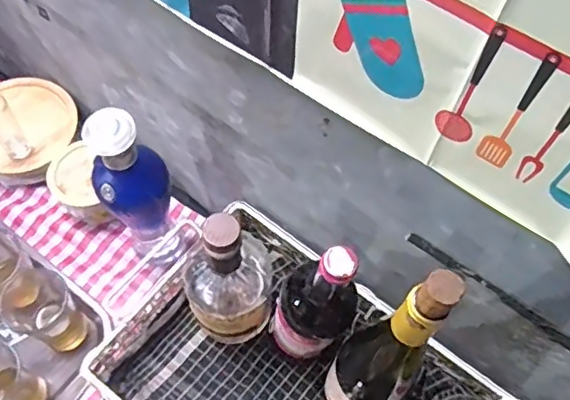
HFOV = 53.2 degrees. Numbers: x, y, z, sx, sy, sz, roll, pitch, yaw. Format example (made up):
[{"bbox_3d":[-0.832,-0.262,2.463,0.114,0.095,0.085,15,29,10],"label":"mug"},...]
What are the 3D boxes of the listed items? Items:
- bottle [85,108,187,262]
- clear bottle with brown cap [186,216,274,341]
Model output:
[{"bbox_3d":[-0.168,-0.001,0.660,0.073,0.274,0.062,-23,65,-14],"label":"bottle"},{"bbox_3d":[-0.057,0.087,0.589,0.082,0.230,0.075,-7,62,-6],"label":"clear bottle with brown cap"}]

